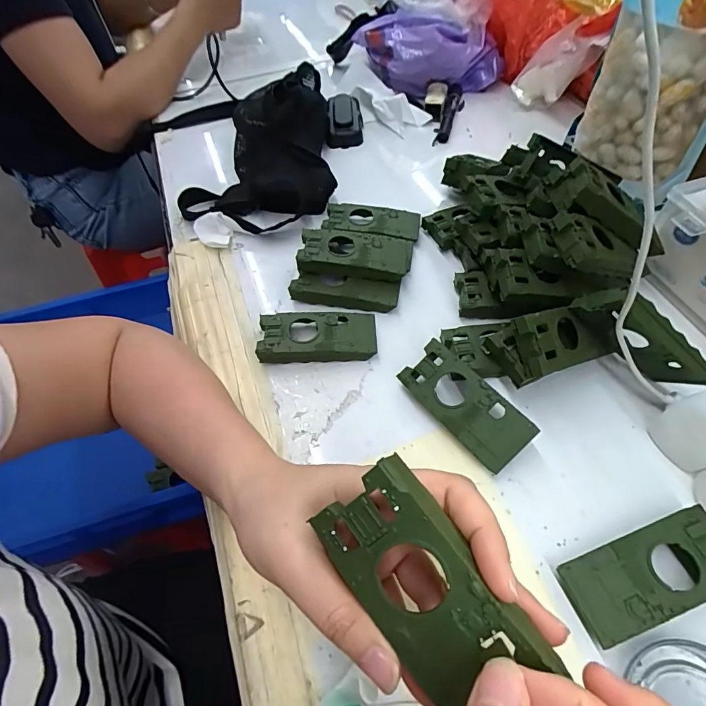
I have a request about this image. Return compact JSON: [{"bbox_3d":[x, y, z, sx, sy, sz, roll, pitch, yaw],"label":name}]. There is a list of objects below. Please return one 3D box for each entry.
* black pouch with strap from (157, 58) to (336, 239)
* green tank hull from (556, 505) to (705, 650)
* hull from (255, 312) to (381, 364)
[{"bbox_3d":[-0.131,-0.287,0.536,0.216,0.086,0.312,-19,56,-11],"label":"black pouch with strap"},{"bbox_3d":[0.184,0.138,0.261,0.104,0.022,0.047,-18,56,-10],"label":"green tank hull"},{"bbox_3d":[-0.032,-0.014,0.380,0.102,0.020,0.045,-3,55,0],"label":"hull"}]

